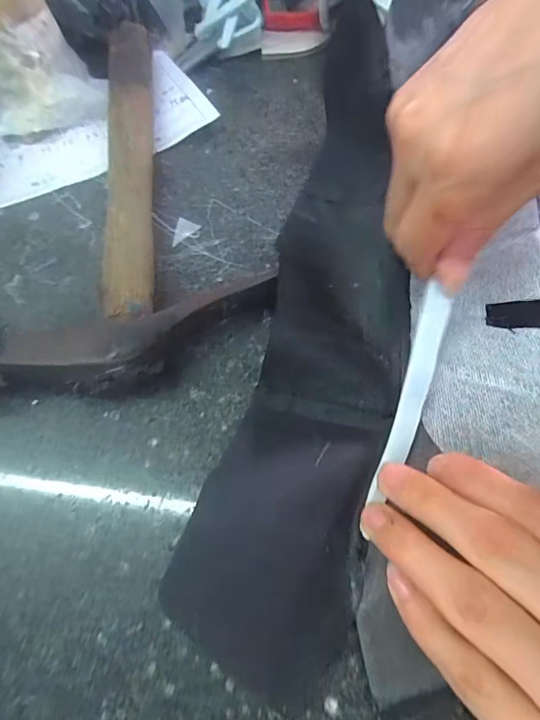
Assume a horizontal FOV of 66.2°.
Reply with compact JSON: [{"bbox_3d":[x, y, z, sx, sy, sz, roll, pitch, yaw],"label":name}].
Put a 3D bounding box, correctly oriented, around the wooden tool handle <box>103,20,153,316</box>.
[{"bbox_3d":[-0.076,-0.113,0.231,0.023,0.023,0.217,-8,65,-4],"label":"wooden tool handle"}]

